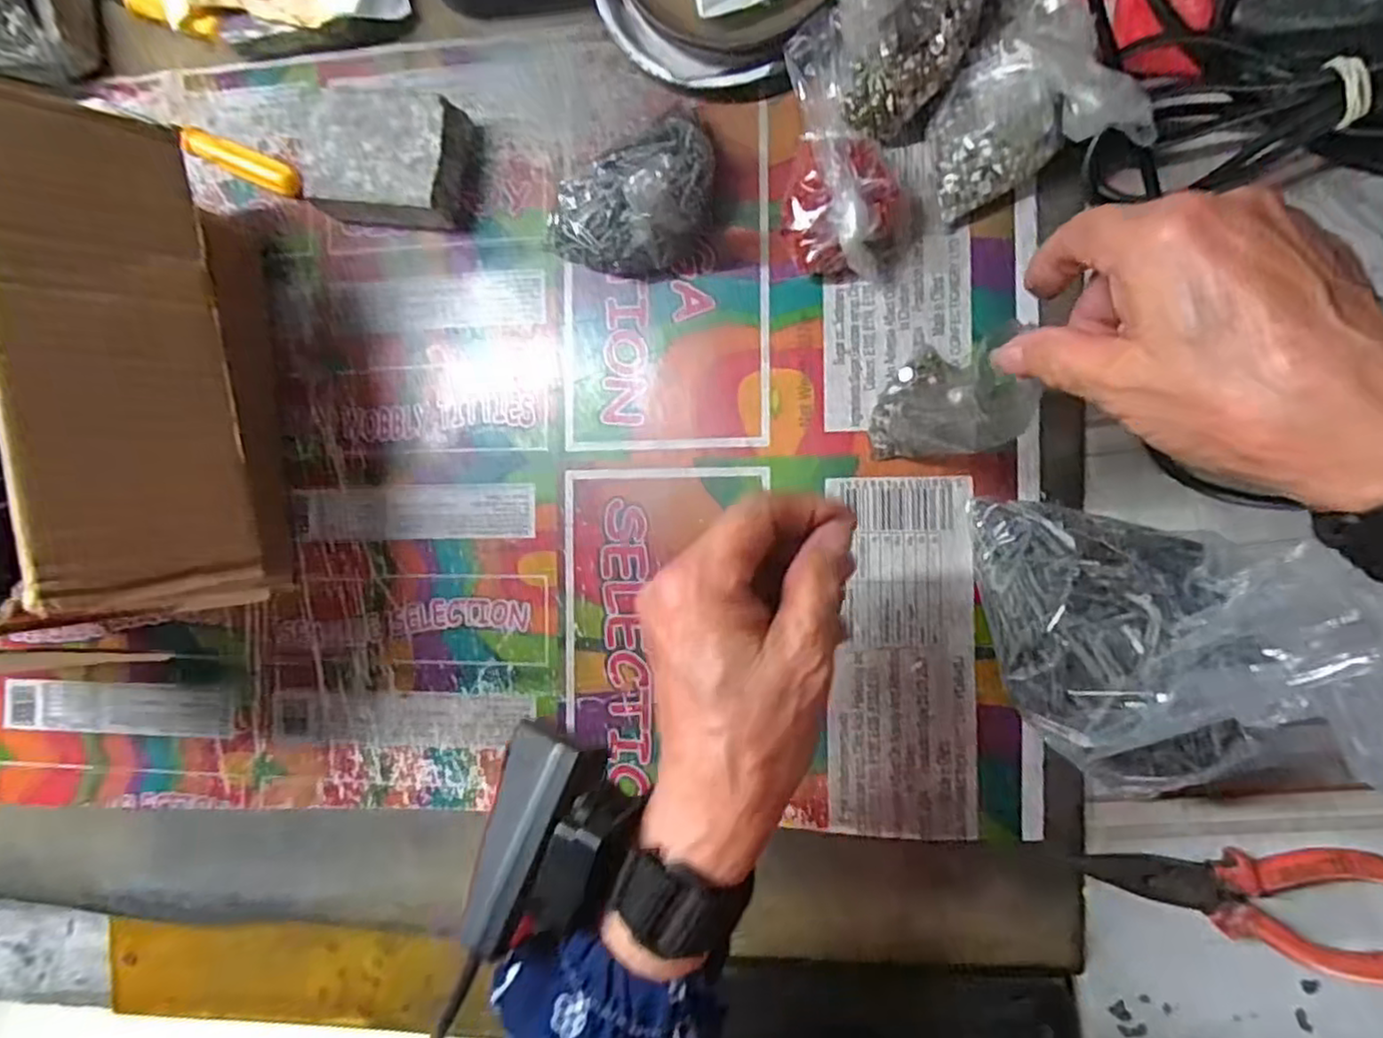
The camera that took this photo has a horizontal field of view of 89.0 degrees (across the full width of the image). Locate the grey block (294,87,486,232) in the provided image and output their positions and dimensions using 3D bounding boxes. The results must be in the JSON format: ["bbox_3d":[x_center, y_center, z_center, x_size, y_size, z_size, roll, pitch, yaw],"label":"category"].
[{"bbox_3d":[-0.159,-0.189,0.372,0.085,0.030,0.060,6,91,8],"label":"grey block"}]

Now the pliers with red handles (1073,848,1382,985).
[{"bbox_3d":[0.254,0.172,0.319,0.139,0.017,0.051,5,91,8],"label":"pliers with red handles"}]

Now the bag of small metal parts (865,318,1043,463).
[{"bbox_3d":[0.125,-0.059,0.337,0.080,0.019,0.054,-11,89,8],"label":"bag of small metal parts"}]

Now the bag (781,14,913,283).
[{"bbox_3d":[0.073,-0.165,0.322,0.063,0.064,0.095,1,90,8],"label":"bag"}]

